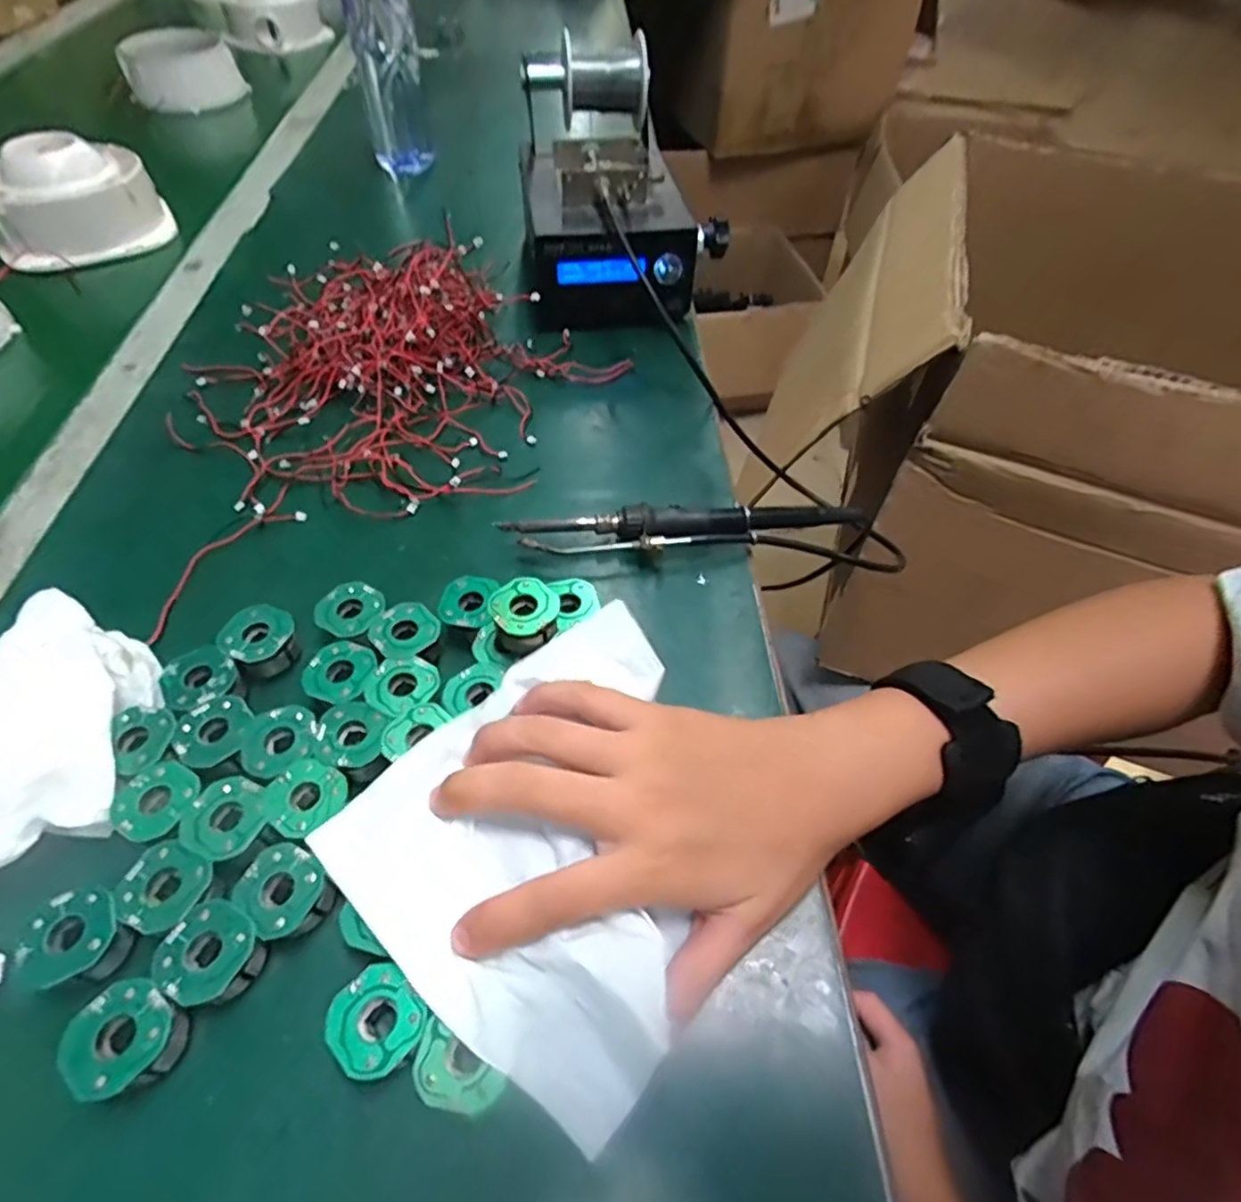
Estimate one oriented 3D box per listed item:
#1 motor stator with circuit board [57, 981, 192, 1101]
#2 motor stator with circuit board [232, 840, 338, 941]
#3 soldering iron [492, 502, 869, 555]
[{"bbox_3d":[-0.168,0.149,0.223,0.032,0.020,0.031,1,53,-1],"label":"motor stator with circuit board"},{"bbox_3d":[-0.127,0.111,0.250,0.031,0.019,0.028,35,60,23],"label":"motor stator with circuit board"},{"bbox_3d":[0.036,-0.039,0.373,0.194,0.024,0.027,-7,53,-7],"label":"soldering iron"}]

